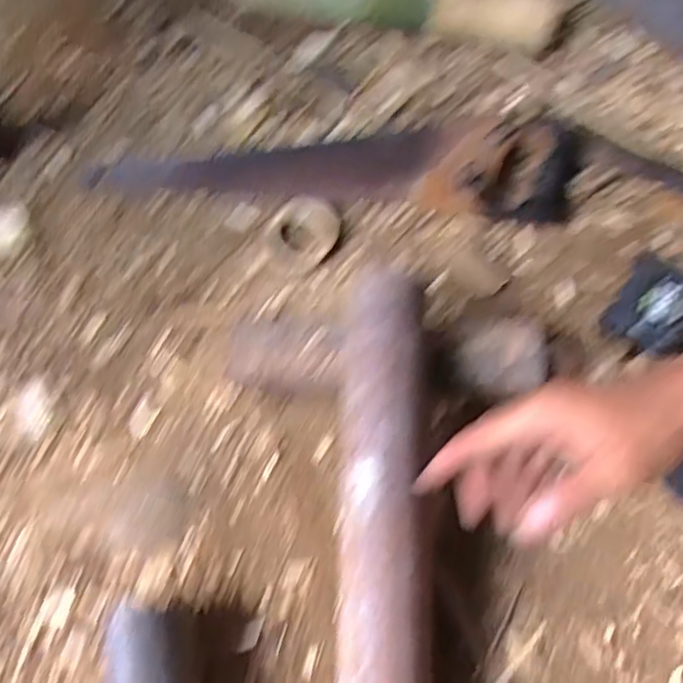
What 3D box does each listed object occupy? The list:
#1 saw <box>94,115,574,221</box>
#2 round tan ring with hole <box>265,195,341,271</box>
[{"bbox_3d":[-0.010,-0.198,0.673,0.503,0.035,0.121,4,69,2],"label":"saw"},{"bbox_3d":[-0.041,-0.109,0.646,0.068,0.025,0.074,0,68,0],"label":"round tan ring with hole"}]

